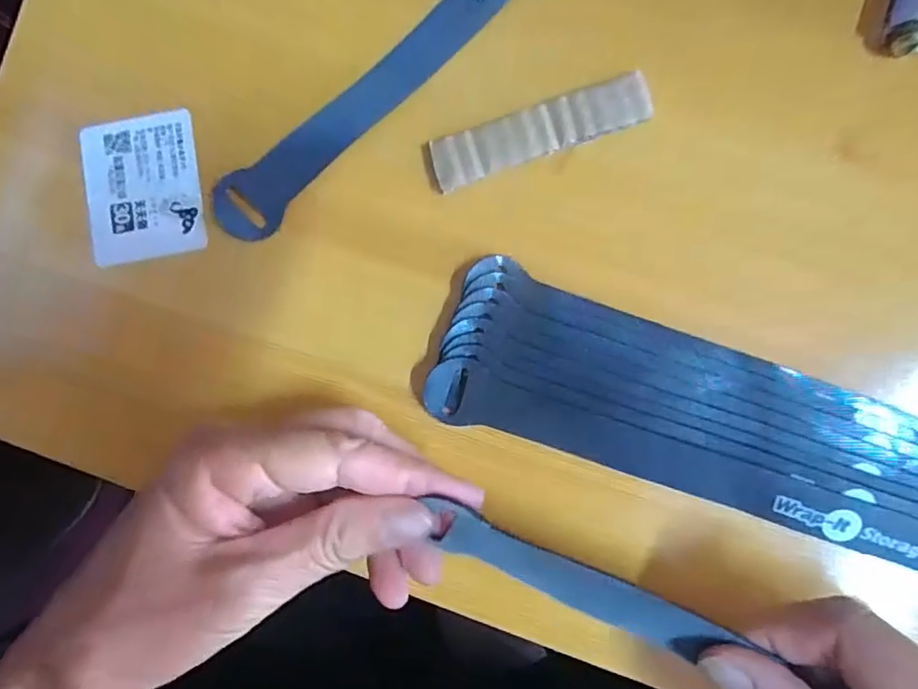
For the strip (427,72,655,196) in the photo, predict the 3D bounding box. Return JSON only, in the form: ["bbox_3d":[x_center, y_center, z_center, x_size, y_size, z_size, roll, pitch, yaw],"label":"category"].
[{"bbox_3d":[0.031,-0.082,0.220,0.084,0.004,0.019,-19,90,3],"label":"strip"}]

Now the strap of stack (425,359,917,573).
[{"bbox_3d":[0.081,0.046,0.211,0.194,0.005,0.022,19,102,6],"label":"strap of stack"}]

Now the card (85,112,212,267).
[{"bbox_3d":[-0.134,-0.066,0.241,0.050,0.005,0.062,-10,88,4],"label":"card"}]

